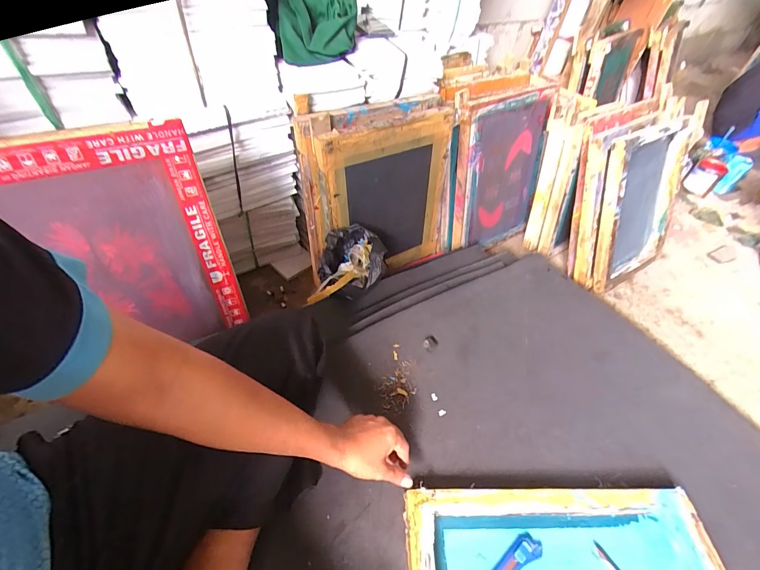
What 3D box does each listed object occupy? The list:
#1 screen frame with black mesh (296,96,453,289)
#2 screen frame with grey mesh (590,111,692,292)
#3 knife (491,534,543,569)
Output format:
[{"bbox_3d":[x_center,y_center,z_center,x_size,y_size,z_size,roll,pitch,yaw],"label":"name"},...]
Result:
[{"bbox_3d":[0.003,-0.230,0.944,0.401,0.446,0.081,-19,48,-21],"label":"screen frame with black mesh"},{"bbox_3d":[0.777,-0.232,1.071,0.355,0.449,0.043,-24,33,-22],"label":"screen frame with grey mesh"},{"bbox_3d":[0.186,0.417,0.519,0.136,0.010,0.032,-27,57,-25],"label":"knife"}]

